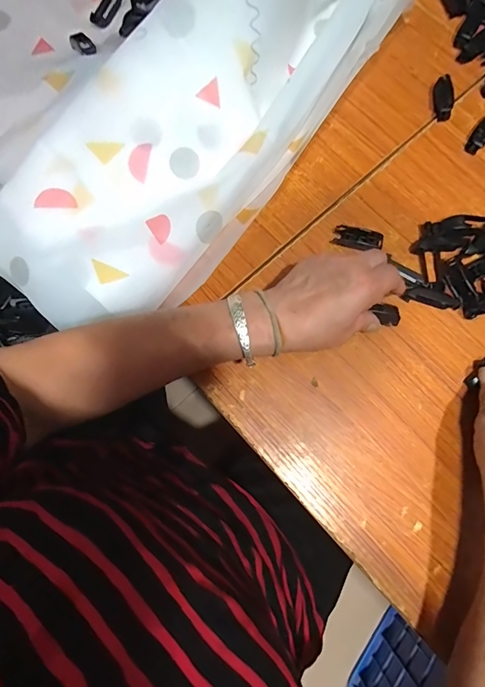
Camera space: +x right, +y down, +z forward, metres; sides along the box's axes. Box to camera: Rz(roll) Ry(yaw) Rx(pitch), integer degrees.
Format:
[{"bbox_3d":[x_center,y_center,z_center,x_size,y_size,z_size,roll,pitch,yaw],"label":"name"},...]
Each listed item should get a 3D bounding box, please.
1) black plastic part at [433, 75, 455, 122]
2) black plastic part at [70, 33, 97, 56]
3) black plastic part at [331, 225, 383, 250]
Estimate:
[{"bbox_3d":[0.225,-0.274,0.424,0.016,0.017,0.047,0,79,-1],"label":"black plastic part"},{"bbox_3d":[-0.180,-0.337,0.426,0.022,0.006,0.048,-40,69,-7],"label":"black plastic part"},{"bbox_3d":[0.119,-0.108,0.392,0.050,0.013,0.019,13,79,2],"label":"black plastic part"}]

